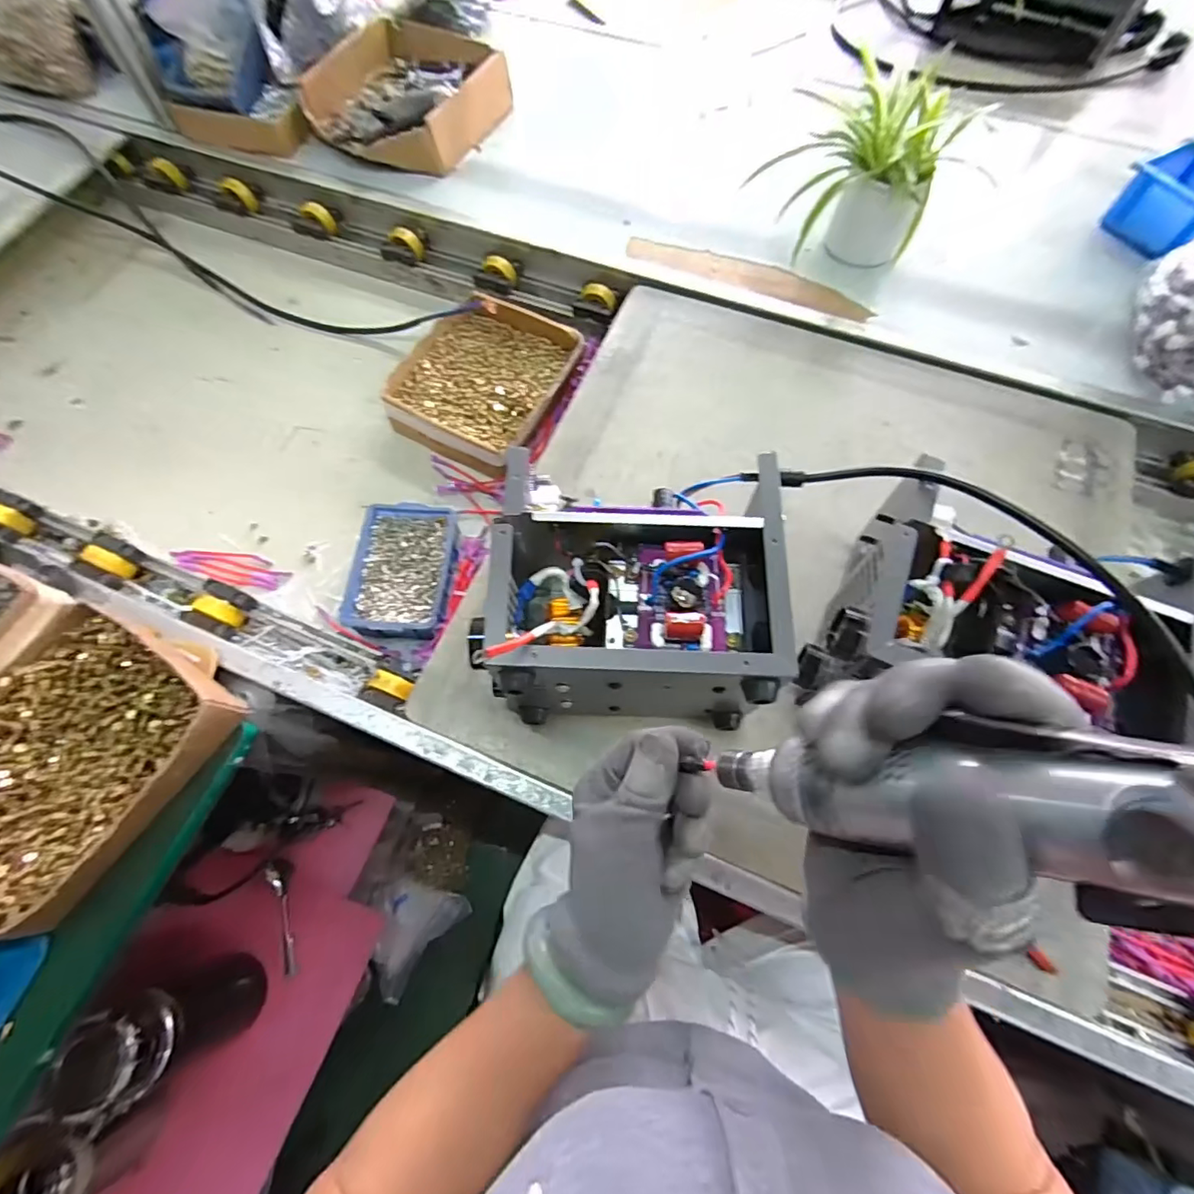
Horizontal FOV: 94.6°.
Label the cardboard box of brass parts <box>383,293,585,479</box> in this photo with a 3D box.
[{"bbox_3d":[-0.142,-0.277,0.703,0.209,0.050,0.224,26,70,11],"label":"cardboard box of brass parts"}]

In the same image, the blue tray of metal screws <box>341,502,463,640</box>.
[{"bbox_3d":[-0.207,-0.025,0.605,0.105,0.049,0.152,2,68,1],"label":"blue tray of metal screws"}]

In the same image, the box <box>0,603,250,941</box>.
[{"bbox_3d":[-0.430,0.130,0.449,0.186,0.055,0.220,26,70,11],"label":"box"}]

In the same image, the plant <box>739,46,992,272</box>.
[{"bbox_3d":[0.302,-0.496,0.655,0.189,0.141,0.160,32,71,13],"label":"plant"}]

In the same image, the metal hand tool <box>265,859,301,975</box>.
[{"bbox_3d":[-0.436,0.445,0.766,0.026,0.029,0.158,-9,84,-3],"label":"metal hand tool"}]

